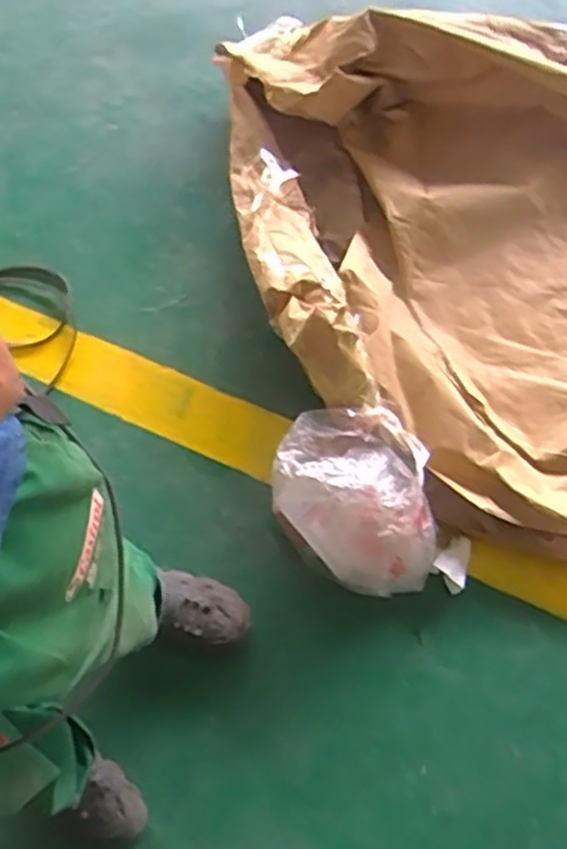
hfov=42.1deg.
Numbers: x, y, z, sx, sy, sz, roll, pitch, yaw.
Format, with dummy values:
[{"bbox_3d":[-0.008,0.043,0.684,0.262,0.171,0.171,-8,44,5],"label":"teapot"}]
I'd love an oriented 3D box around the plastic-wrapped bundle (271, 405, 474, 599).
[{"bbox_3d":[0.147,0.140,1.211,0.341,0.169,0.237,41,75,16],"label":"plastic-wrapped bundle"}]

